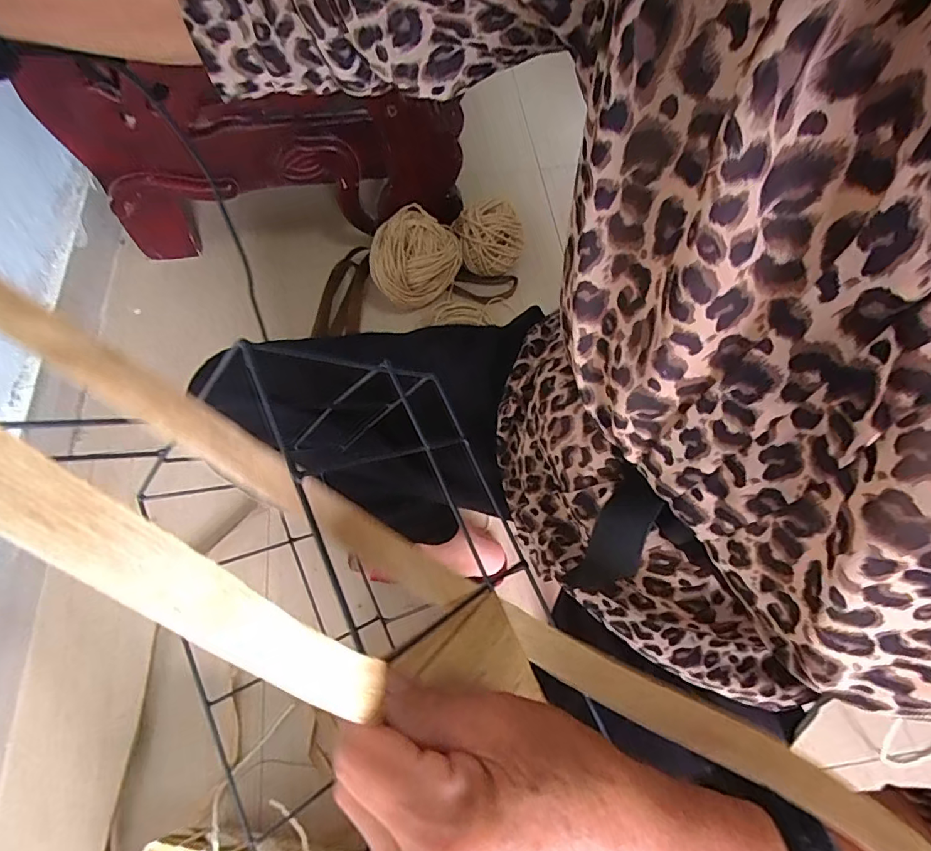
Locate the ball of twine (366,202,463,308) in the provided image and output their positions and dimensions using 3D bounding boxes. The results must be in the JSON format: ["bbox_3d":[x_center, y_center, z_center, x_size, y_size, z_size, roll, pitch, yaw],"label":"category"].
[{"bbox_3d":[-0.096,-0.326,0.971,0.166,0.129,0.170,0,65,0],"label":"ball of twine"}]

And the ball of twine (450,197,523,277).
[{"bbox_3d":[0.048,-0.381,1.008,0.122,0.108,0.117,2,70,-6],"label":"ball of twine"}]

